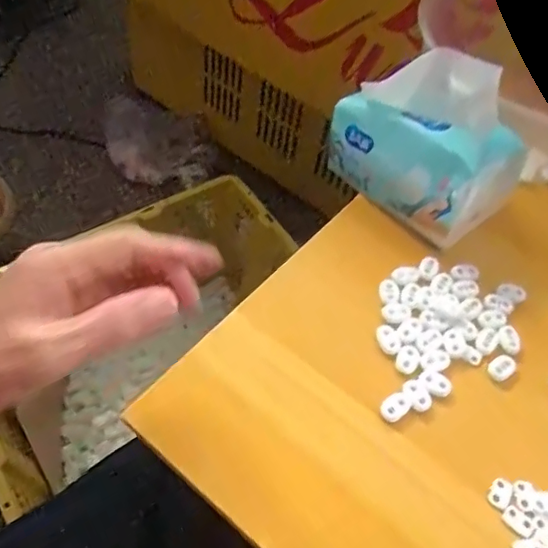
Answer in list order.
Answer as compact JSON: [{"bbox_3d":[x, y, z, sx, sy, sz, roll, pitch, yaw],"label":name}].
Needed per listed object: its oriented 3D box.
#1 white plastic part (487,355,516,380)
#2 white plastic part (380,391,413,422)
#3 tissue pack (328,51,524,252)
[{"bbox_3d":[0.167,0.068,0.407,0.024,0.004,0.016,-28,63,-24],"label":"white plastic part"},{"bbox_3d":[0.083,0.090,0.378,0.023,0.004,0.016,-27,63,-24],"label":"white plastic part"},{"bbox_3d":[0.123,-0.113,0.461,0.151,0.101,0.093,39,65,20],"label":"tissue pack"}]

